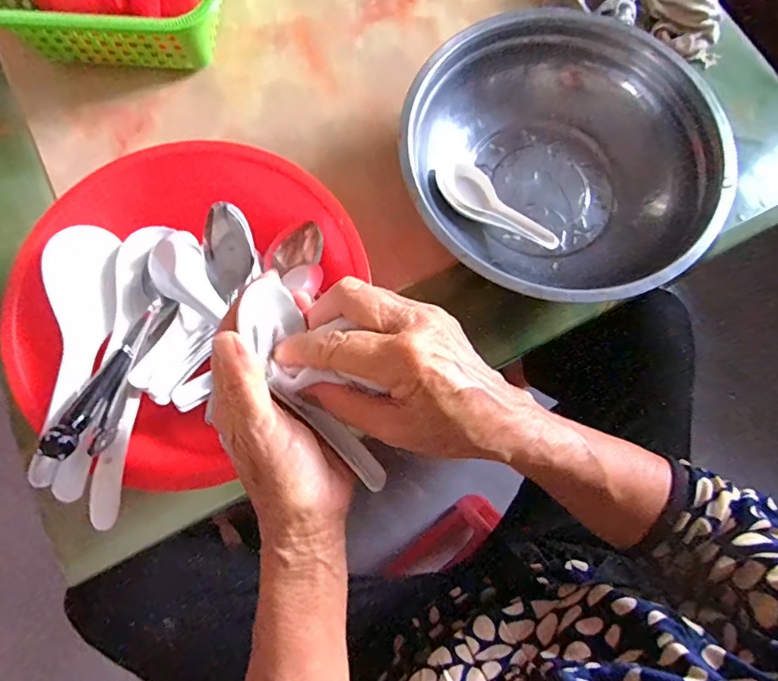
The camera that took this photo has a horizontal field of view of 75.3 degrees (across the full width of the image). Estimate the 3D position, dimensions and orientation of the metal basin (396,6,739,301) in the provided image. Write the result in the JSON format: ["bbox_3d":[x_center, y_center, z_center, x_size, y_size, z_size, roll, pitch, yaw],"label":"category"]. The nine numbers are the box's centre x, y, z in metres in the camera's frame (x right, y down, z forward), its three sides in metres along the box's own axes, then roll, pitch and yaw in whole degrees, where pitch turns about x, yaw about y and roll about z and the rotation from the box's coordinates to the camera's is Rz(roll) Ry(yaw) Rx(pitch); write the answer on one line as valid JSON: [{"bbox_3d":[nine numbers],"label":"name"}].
[{"bbox_3d":[0.141,-0.145,0.433,0.248,0.072,0.241,0,75,-1],"label":"metal basin"}]

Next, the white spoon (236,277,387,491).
[{"bbox_3d":[-0.041,0.026,0.276,0.032,0.024,0.128,-33,96,-9],"label":"white spoon"}]

